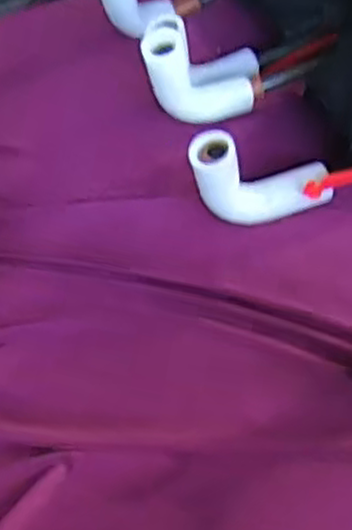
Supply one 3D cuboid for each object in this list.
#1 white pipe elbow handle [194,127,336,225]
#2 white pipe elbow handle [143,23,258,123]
[{"bbox_3d":[0.101,-0.110,0.870,0.186,0.155,0.054,-17,55,-8],"label":"white pipe elbow handle"},{"bbox_3d":[0.023,-0.229,0.952,0.093,0.205,0.055,-43,52,25],"label":"white pipe elbow handle"}]

